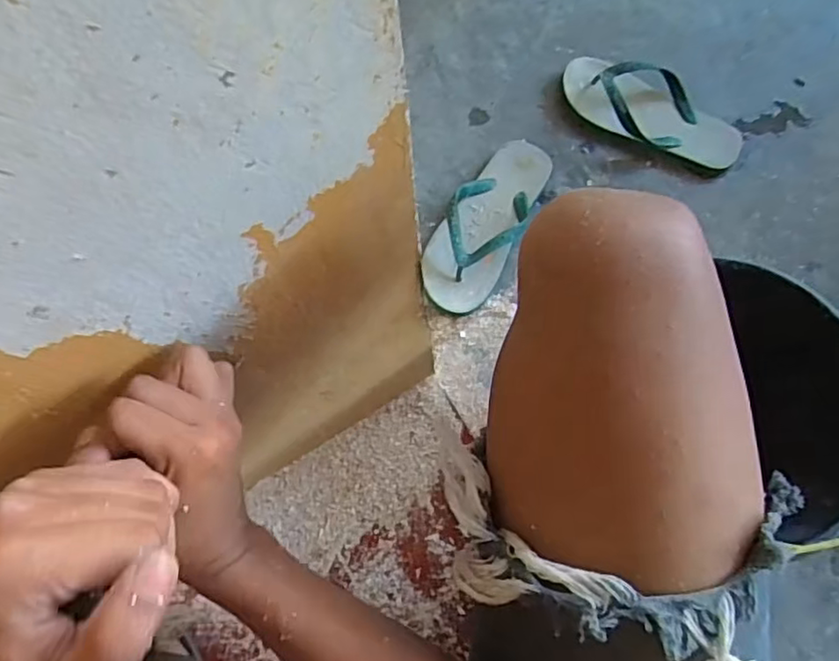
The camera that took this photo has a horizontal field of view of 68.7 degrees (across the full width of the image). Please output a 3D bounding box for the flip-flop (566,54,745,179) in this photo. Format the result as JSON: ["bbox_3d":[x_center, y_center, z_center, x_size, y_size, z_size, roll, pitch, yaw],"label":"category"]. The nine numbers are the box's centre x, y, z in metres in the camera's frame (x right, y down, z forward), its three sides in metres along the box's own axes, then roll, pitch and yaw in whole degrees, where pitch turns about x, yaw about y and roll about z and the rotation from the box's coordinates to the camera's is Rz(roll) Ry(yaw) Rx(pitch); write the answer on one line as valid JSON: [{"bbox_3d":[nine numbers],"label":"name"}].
[{"bbox_3d":[0.327,-0.315,0.862,0.265,0.059,0.122,24,75,9],"label":"flip-flop"}]

